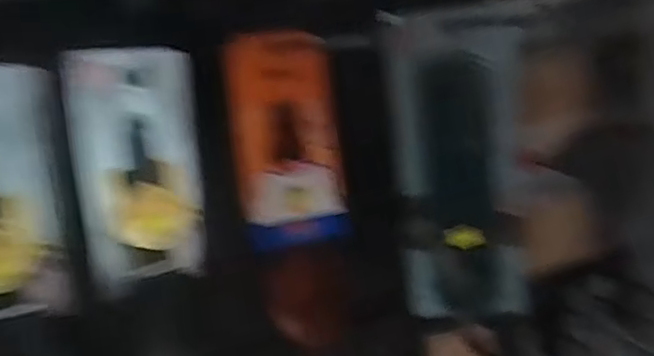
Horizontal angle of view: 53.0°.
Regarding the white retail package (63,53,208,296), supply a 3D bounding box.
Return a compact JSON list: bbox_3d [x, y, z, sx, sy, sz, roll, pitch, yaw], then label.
[{"bbox_3d":[-0.120,-0.008,0.440,0.013,0.154,0.098,1,11,41],"label":"white retail package"}]

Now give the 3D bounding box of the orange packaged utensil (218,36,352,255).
[{"bbox_3d":[-0.030,-0.028,0.538,0.092,0.175,0.019,-11,15,-17],"label":"orange packaged utensil"}]

